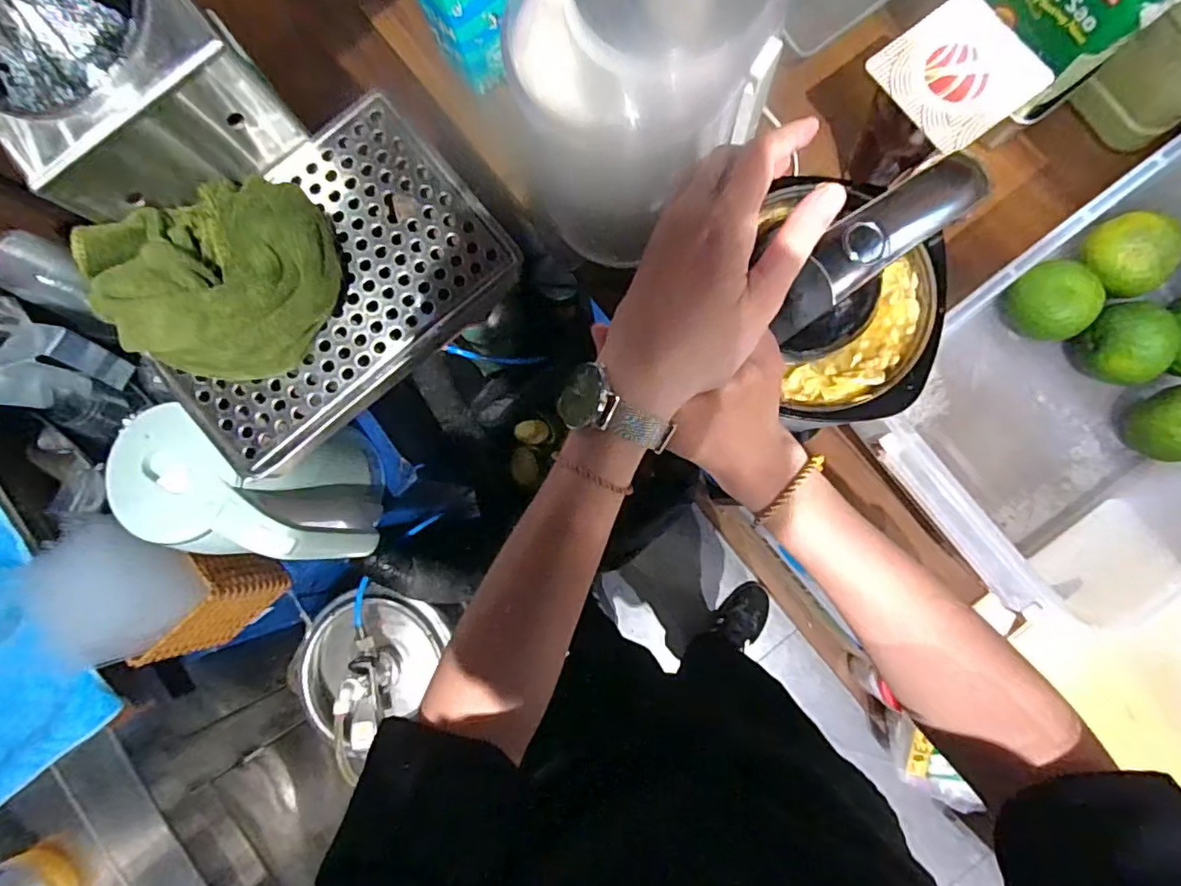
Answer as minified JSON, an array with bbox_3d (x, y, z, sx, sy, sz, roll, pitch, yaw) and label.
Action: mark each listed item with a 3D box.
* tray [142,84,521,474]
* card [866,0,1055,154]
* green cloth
[{"bbox_3d":[-0.180,-0.104,0.397,0.234,0.023,0.152,-42,83,0],"label":"tray"},{"bbox_3d":[0.284,-0.288,0.453,0.097,0.009,0.103,-37,80,1],"label":"card"},{"bbox_3d":[-0.228,-0.100,0.366,0.138,0.064,0.117,-13,84,3],"label":"green cloth"}]

